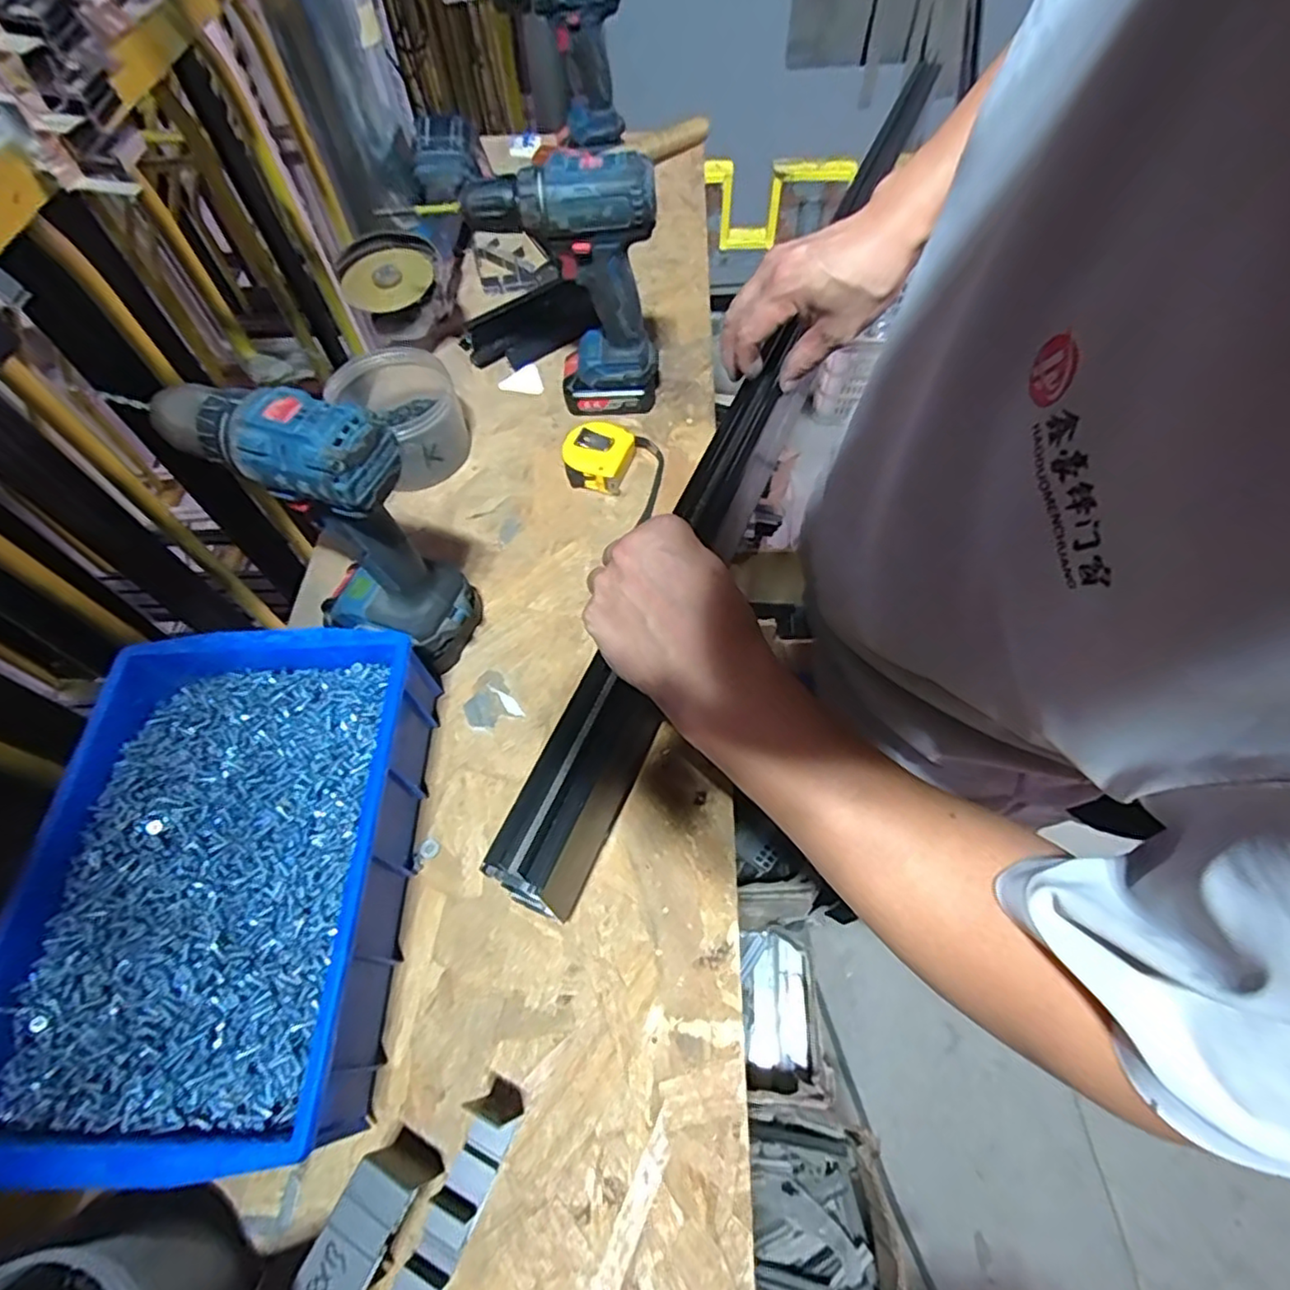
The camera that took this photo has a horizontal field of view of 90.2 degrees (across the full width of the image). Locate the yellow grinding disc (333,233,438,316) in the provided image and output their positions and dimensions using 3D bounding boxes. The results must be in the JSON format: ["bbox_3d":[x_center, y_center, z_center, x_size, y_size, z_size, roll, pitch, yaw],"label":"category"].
[{"bbox_3d":[-0.262,-0.381,0.655,0.098,0.023,0.104,-1,59,2],"label":"yellow grinding disc"}]

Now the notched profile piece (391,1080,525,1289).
[{"bbox_3d":[-0.110,0.309,0.323,0.026,0.042,0.150,19,61,14],"label":"notched profile piece"}]

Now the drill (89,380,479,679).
[{"bbox_3d":[-0.211,-0.079,0.447,0.146,0.223,0.071,18,61,13],"label":"drill"}]

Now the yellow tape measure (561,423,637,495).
[{"bbox_3d":[-0.045,-0.181,0.613,0.059,0.033,0.067,11,60,9],"label":"yellow tape measure"}]

